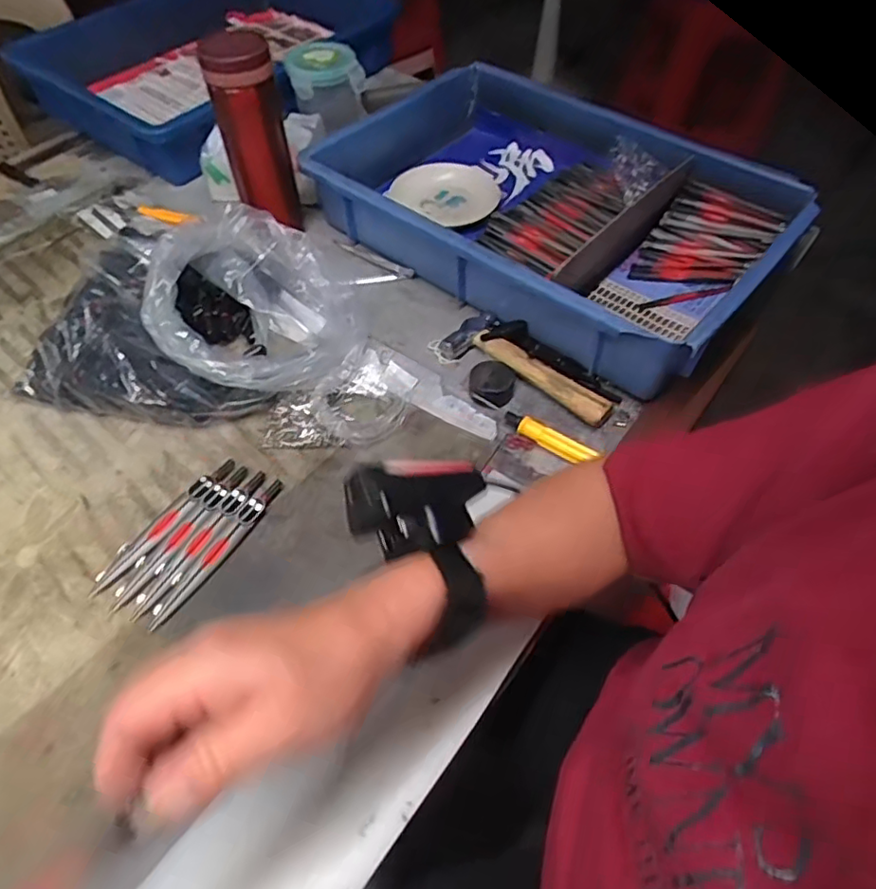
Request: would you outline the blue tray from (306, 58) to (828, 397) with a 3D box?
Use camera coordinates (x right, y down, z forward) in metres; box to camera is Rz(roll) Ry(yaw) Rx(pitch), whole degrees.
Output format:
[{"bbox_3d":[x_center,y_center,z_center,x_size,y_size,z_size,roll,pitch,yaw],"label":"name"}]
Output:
[{"bbox_3d":[0.123,-0.252,0.637,0.436,0.092,0.330,35,61,22],"label":"blue tray"}]

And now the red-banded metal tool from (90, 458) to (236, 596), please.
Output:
[{"bbox_3d":[-0.200,0.057,0.457,0.018,0.013,0.130,29,59,19],"label":"red-banded metal tool"}]

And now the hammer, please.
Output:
[{"bbox_3d":[0.082,-0.068,0.543,0.159,0.026,0.052,30,59,19],"label":"hammer"}]

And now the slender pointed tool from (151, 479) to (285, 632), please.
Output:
[{"bbox_3d":[-0.154,0.073,0.439,0.017,0.010,0.128,28,58,19],"label":"slender pointed tool"}]

